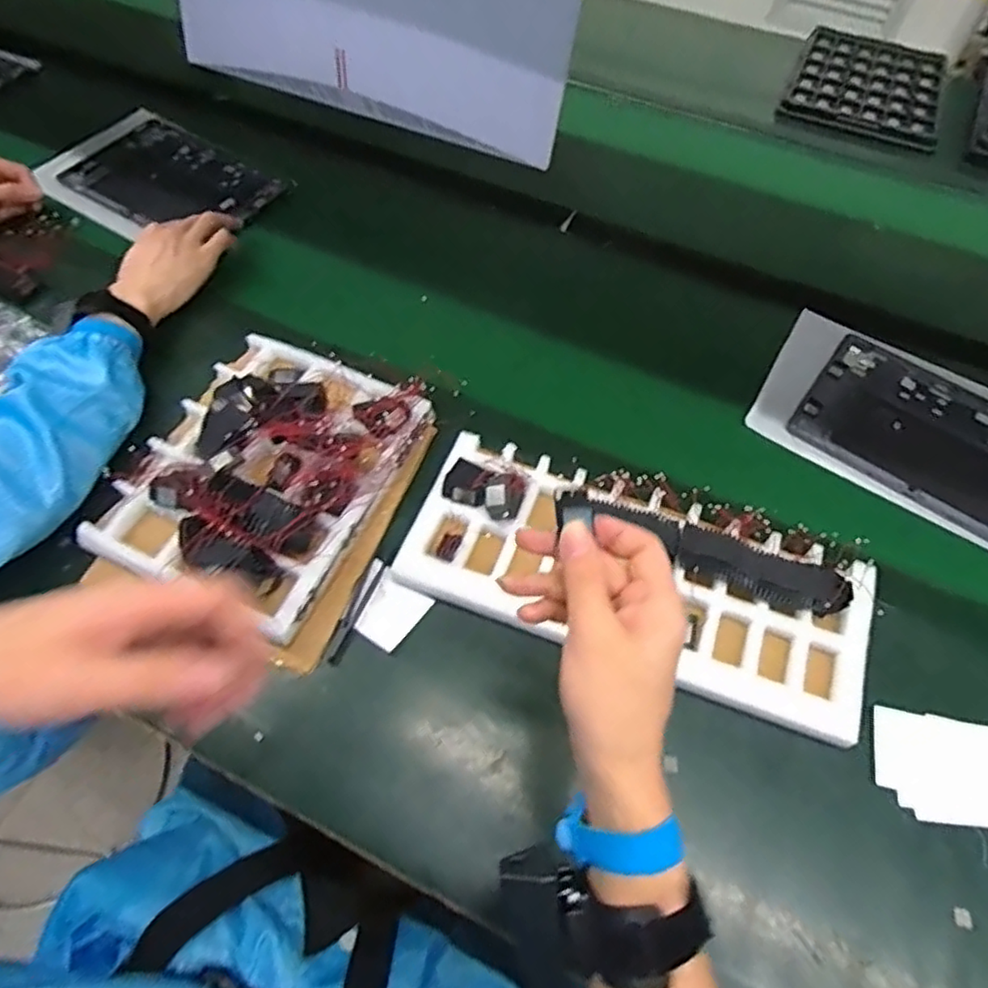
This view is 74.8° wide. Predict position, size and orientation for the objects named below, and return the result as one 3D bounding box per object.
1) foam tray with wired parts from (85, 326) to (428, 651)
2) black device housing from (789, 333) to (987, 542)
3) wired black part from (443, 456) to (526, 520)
[{"bbox_3d":[-0.202,-0.026,0.564,0.224,0.048,0.260,21,60,11],"label":"foam tray with wired parts"},{"bbox_3d":[0.446,-0.055,0.649,0.248,0.006,0.174,34,64,18],"label":"black device housing"},{"bbox_3d":[-0.005,-0.007,0.563,0.071,0.028,0.045,25,61,13],"label":"wired black part"}]

